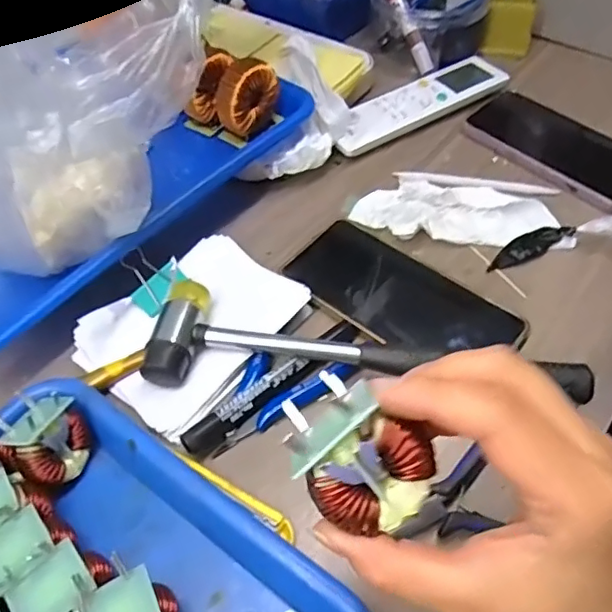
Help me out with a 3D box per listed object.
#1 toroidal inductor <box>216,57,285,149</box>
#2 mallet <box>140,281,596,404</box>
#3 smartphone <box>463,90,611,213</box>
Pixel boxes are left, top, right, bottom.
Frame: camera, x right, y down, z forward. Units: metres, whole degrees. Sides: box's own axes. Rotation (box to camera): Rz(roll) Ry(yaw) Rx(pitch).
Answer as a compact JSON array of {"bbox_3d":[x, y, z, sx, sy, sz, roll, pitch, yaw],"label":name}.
[{"bbox_3d":[-0.045,-0.165,0.461,0.024,0.062,0.053,36,61,25],"label":"toroidal inductor"},{"bbox_3d":[0.034,0.031,0.353,0.264,0.027,0.069,8,53,7],"label":"mallet"},{"bbox_3d":[0.222,-0.140,0.497,0.075,0.017,0.158,-37,61,-24],"label":"smartphone"}]

